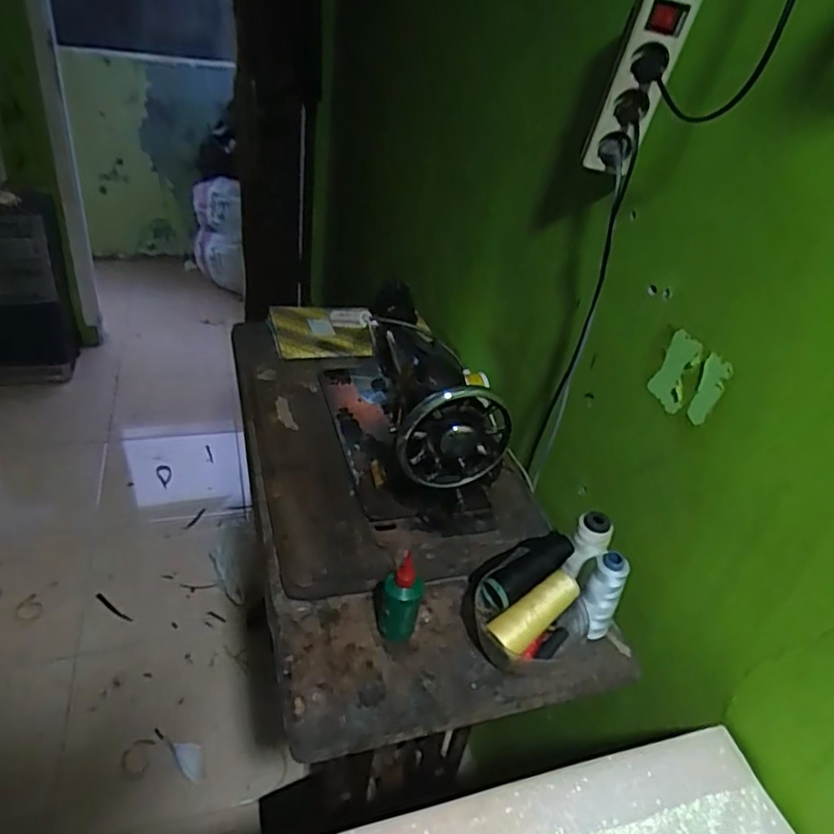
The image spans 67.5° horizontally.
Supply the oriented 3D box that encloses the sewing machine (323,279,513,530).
[{"bbox_3d":[-0.016,-0.048,0.897,0.184,0.200,0.398,-3,35,-15],"label":"sewing machine"}]

